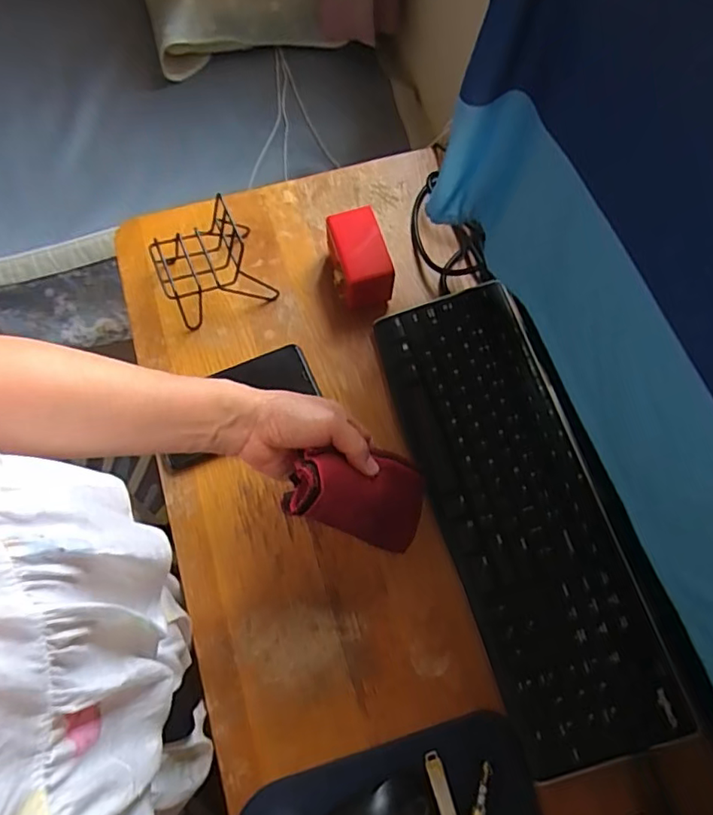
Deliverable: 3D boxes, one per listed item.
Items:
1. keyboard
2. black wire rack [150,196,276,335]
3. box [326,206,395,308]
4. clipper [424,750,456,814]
[{"bbox_3d":[0.143,0.084,0.519,0.143,0.027,0.419,-18,72,-7],"label":"keyboard"},{"bbox_3d":[-0.148,-0.146,0.579,0.103,0.072,0.089,-22,73,-8],"label":"black wire rack"},{"bbox_3d":[0.002,-0.150,0.576,0.054,0.062,0.080,-13,72,-5],"label":"box"},{"bbox_3d":[0.067,0.305,0.448,0.013,0.010,0.060,-14,72,-5],"label":"clipper"}]

